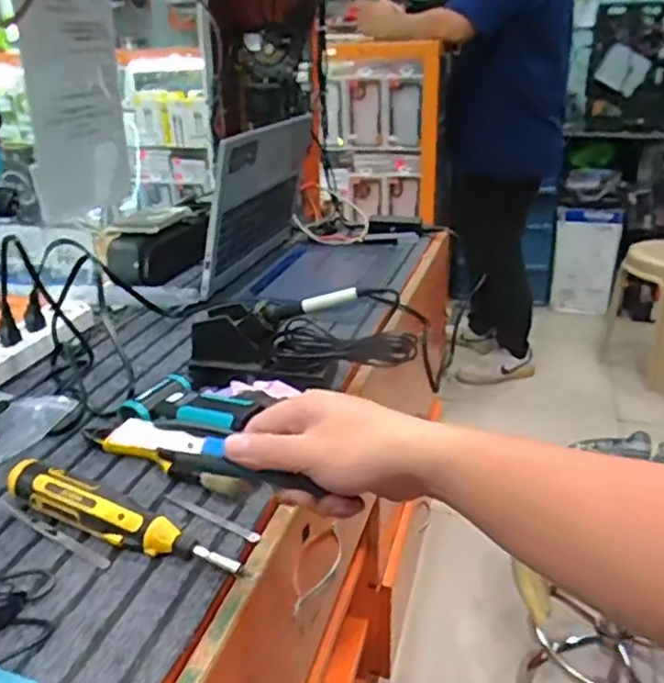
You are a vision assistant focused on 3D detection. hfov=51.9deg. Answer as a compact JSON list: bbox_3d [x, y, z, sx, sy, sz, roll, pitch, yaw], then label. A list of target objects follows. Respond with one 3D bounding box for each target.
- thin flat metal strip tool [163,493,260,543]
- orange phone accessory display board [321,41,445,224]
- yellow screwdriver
[{"bbox_3d":[-0.103,0.146,0.568,0.102,0.004,0.010,12,28,29],"label":"thin flat metal strip tool"},{"bbox_3d":[0.127,-0.552,1.843,0.327,0.490,0.106,8,18,31],"label":"orange phone accessory display board"},{"bbox_3d":[-0.168,0.139,0.538,0.218,0.041,0.030,9,26,24],"label":"yellow screwdriver"}]

